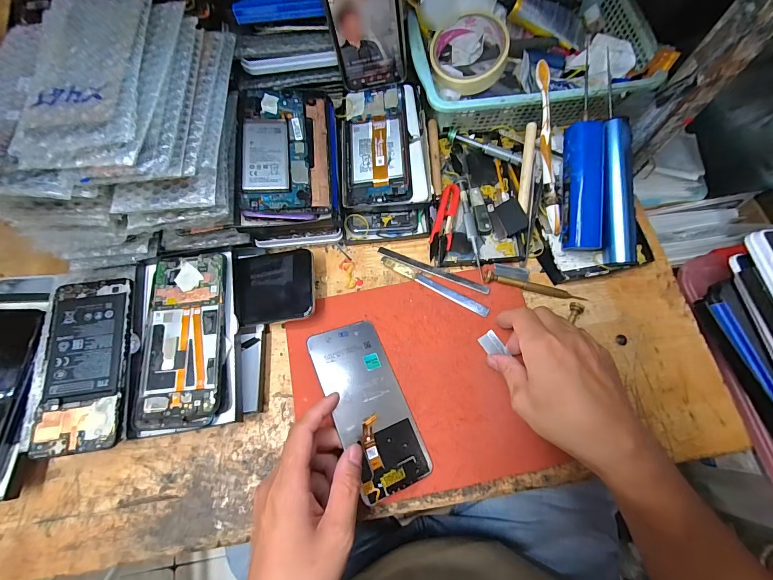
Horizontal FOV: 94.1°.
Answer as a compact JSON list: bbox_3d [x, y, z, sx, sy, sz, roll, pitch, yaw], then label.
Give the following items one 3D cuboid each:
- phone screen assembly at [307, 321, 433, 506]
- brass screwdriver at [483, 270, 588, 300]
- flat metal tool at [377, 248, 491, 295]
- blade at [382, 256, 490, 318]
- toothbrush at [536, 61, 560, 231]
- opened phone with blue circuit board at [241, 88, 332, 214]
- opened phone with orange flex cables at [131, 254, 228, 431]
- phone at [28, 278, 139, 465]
[{"bbox_3d":[-0.016,0.105,0.337,0.071,0.011,0.155,-15,70,-27],"label":"phone screen assembly"},{"bbox_3d":[0.160,-0.004,0.388,0.108,0.014,0.011,12,72,5],"label":"brass screwdriver"},{"bbox_3d":[0.051,-0.022,0.403,0.130,0.009,0.010,22,73,9],"label":"flat metal tool"},{"bbox_3d":[0.051,-0.005,0.390,0.127,0.004,0.012,28,74,10],"label":"blade"},{"bbox_3d":[0.179,-0.155,0.400,0.014,0.021,0.180,-9,100,-2],"label":"toothbrush"},{"bbox_3d":[-0.105,-0.153,0.385,0.092,0.008,0.154,-1,72,-16],"label":"opened phone with blue circuit board"},{"bbox_3d":[-0.199,0.045,0.353,0.077,0.010,0.166,-3,73,-1],"label":"opened phone with orange flex cables"},{"bbox_3d":[-0.288,0.067,0.344,0.076,0.012,0.164,-7,71,-1],"label":"phone"}]

